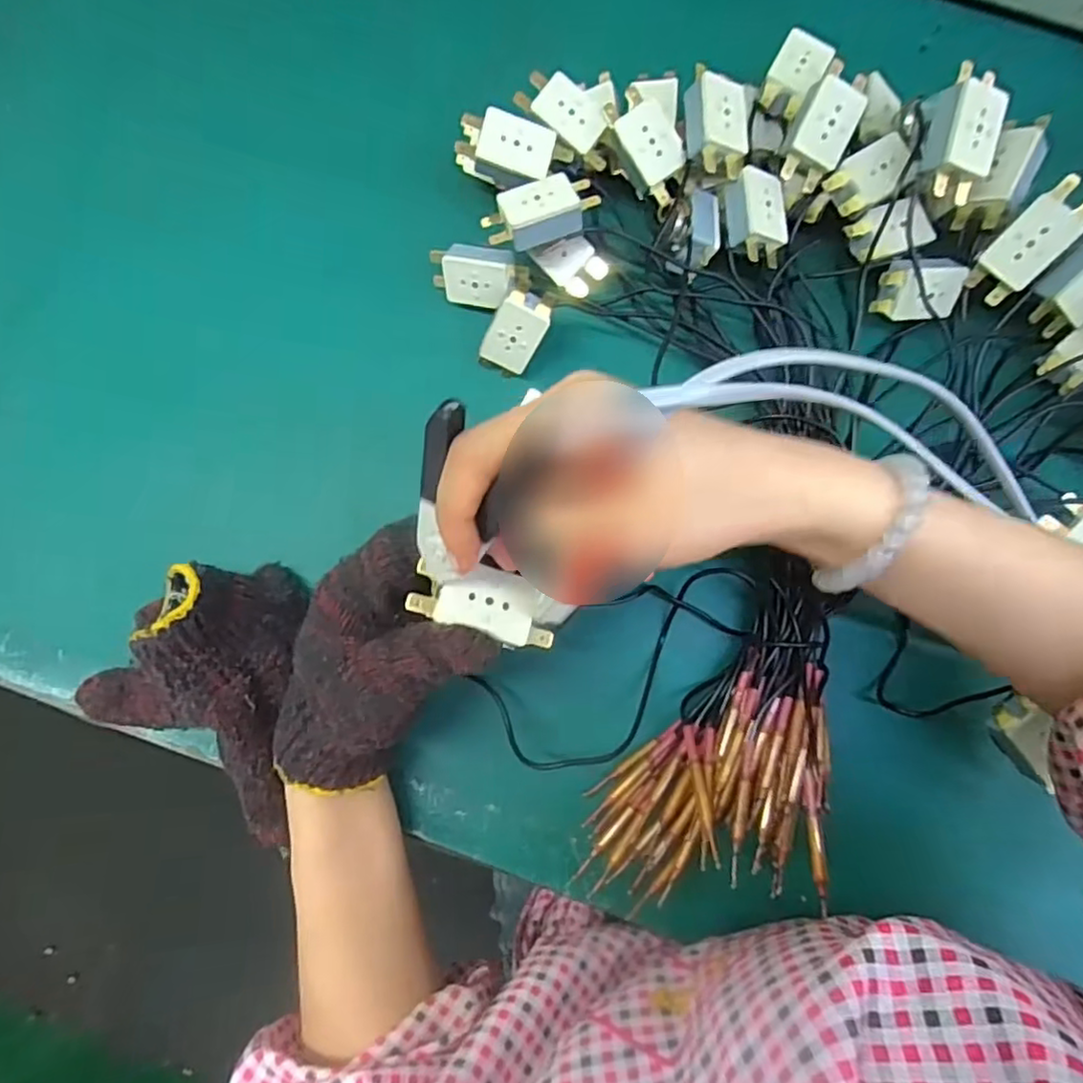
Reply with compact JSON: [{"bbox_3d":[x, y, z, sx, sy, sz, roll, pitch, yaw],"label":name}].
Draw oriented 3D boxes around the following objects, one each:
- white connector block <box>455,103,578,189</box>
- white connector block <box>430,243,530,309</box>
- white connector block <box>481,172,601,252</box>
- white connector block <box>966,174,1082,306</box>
[{"bbox_3d":[-0.016,-0.208,0.353,0.056,0.020,0.033,16,84,4],"label":"white connector block"},{"bbox_3d":[-0.034,-0.152,0.377,0.054,0.031,0.017,16,40,7],"label":"white connector block"},{"bbox_3d":[-0.001,-0.172,0.341,0.058,0.012,0.029,-20,83,0],"label":"white connector block"},{"bbox_3d":[0.250,-0.152,0.337,0.026,0.014,0.060,40,131,6],"label":"white connector block"}]

